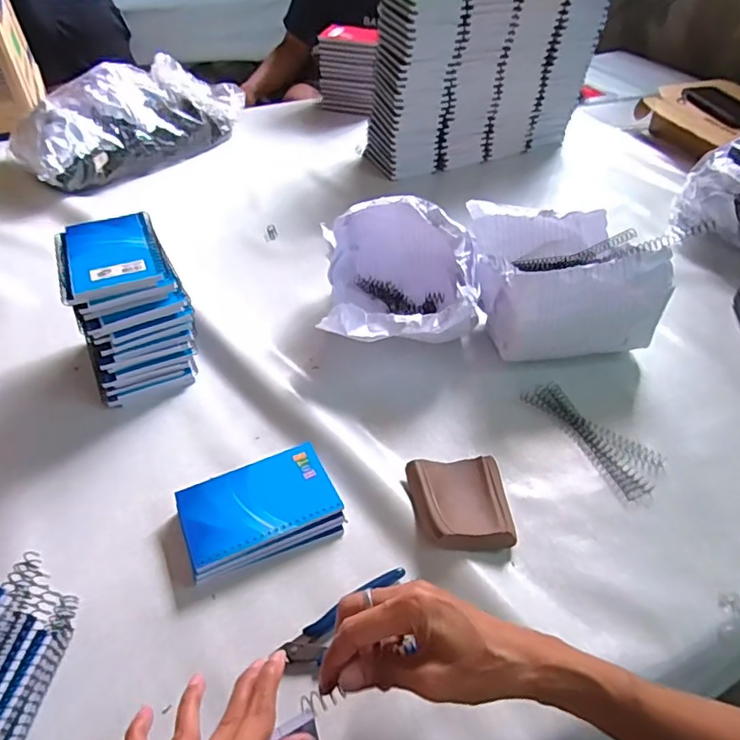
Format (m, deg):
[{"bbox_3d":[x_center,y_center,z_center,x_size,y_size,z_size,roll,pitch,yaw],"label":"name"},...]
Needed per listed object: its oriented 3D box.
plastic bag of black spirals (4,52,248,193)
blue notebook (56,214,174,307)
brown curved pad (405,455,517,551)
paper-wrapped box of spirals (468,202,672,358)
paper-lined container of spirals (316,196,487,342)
[{"bbox_3d":[-0.442,-0.471,1.001,0.207,0.132,0.433,30,51,26],"label":"plastic bag of black spirals"},{"bbox_3d":[-0.265,-0.120,0.554,0.097,0.014,0.133,-17,47,-18],"label":"blue notebook"},{"bbox_3d":[0.084,0.118,0.485,0.086,0.027,0.091,-6,44,-7],"label":"brown curved pad"},{"bbox_3d":[0.218,-0.120,0.659,0.172,0.124,0.212,-5,44,-6],"label":"paper-wrapped box of spirals"},{"bbox_3d":[0.039,-0.109,0.646,0.181,0.128,0.207,5,44,4],"label":"paper-lined container of spirals"}]

